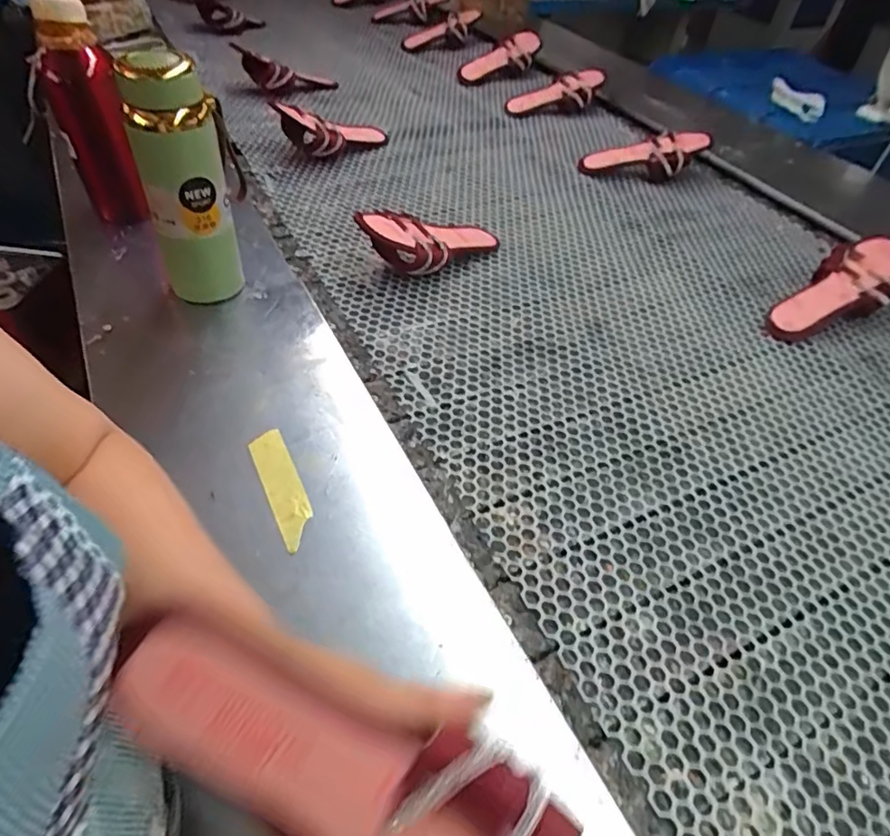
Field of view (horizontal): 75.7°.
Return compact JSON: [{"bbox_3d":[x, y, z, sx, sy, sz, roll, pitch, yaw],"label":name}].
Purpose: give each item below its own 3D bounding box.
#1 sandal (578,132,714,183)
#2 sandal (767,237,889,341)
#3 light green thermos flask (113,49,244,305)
[{"bbox_3d":[0.362,-0.468,1.046,0.221,0.077,0.057,-2,46,11],"label":"sandal"},{"bbox_3d":[0.522,-0.170,0.768,0.220,0.036,0.099,-33,57,-8],"label":"sandal"},{"bbox_3d":[-0.265,-0.228,0.591,0.082,0.235,0.061,-13,50,-21],"label":"light green thermos flask"}]

